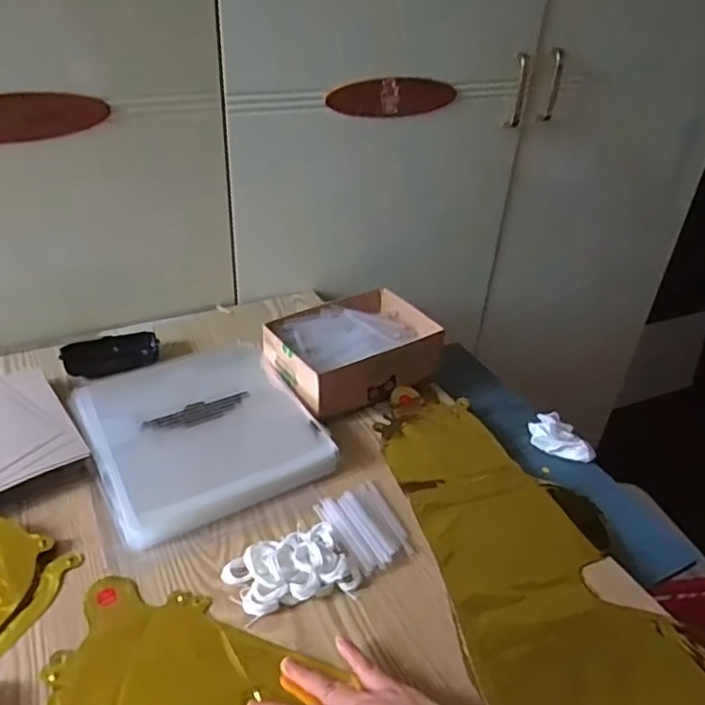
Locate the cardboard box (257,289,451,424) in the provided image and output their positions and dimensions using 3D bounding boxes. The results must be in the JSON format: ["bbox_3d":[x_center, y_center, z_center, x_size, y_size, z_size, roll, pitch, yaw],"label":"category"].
[{"bbox_3d":[0.000,-0.003,0.741,0.193,0.067,0.146,-21,43,-31],"label":"cardboard box"}]

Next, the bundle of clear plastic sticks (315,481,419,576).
[{"bbox_3d":[0.012,0.158,0.567,0.067,0.010,0.088,-15,40,-25],"label":"bundle of clear plastic sticks"}]

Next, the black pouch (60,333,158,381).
[{"bbox_3d":[-0.291,0.002,0.747,0.107,0.020,0.053,-14,39,-24],"label":"black pouch"}]

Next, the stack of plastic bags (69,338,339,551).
[{"bbox_3d":[-0.162,0.077,0.651,0.210,0.027,0.230,-17,41,-27],"label":"stack of plastic bags"}]

